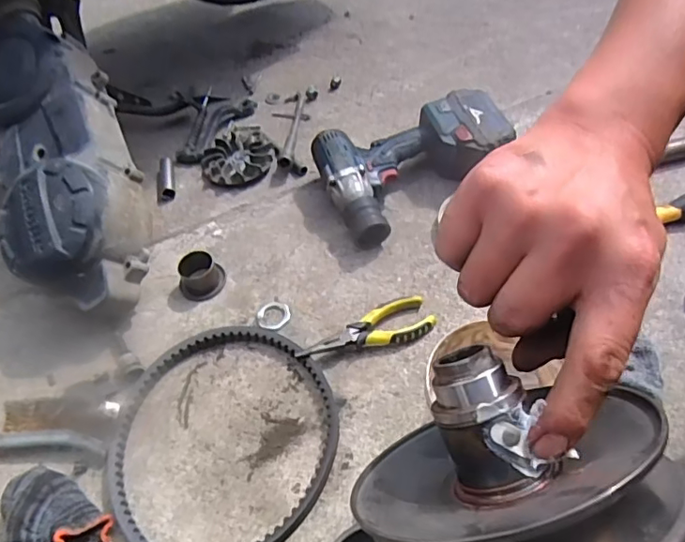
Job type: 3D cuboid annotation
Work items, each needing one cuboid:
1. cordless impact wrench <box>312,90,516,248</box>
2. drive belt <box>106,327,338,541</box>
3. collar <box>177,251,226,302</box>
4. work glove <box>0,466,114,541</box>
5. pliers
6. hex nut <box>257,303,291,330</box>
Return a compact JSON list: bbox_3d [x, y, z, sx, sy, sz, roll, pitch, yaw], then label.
[{"bbox_3d":[0.100,-0.148,0.744,0.249,0.087,0.167,-19,52,-9],"label":"cordless impact wrench"},{"bbox_3d":[-0.120,0.168,0.555,0.226,0.020,0.250,7,52,11],"label":"drive belt"},{"bbox_3d":[-0.178,0.005,0.681,0.058,0.037,0.047,-24,53,-13],"label":"collar"},{"bbox_3d":[-0.273,0.238,0.506,0.106,0.040,0.075,25,58,24],"label":"work glove"},{"bbox_3d":[0.028,0.072,0.619,0.154,0.025,0.054,-19,52,-10],"label":"pliers"},{"bbox_3d":[-0.083,0.054,0.660,0.040,0.004,0.041,-1,51,5],"label":"hex nut"}]

